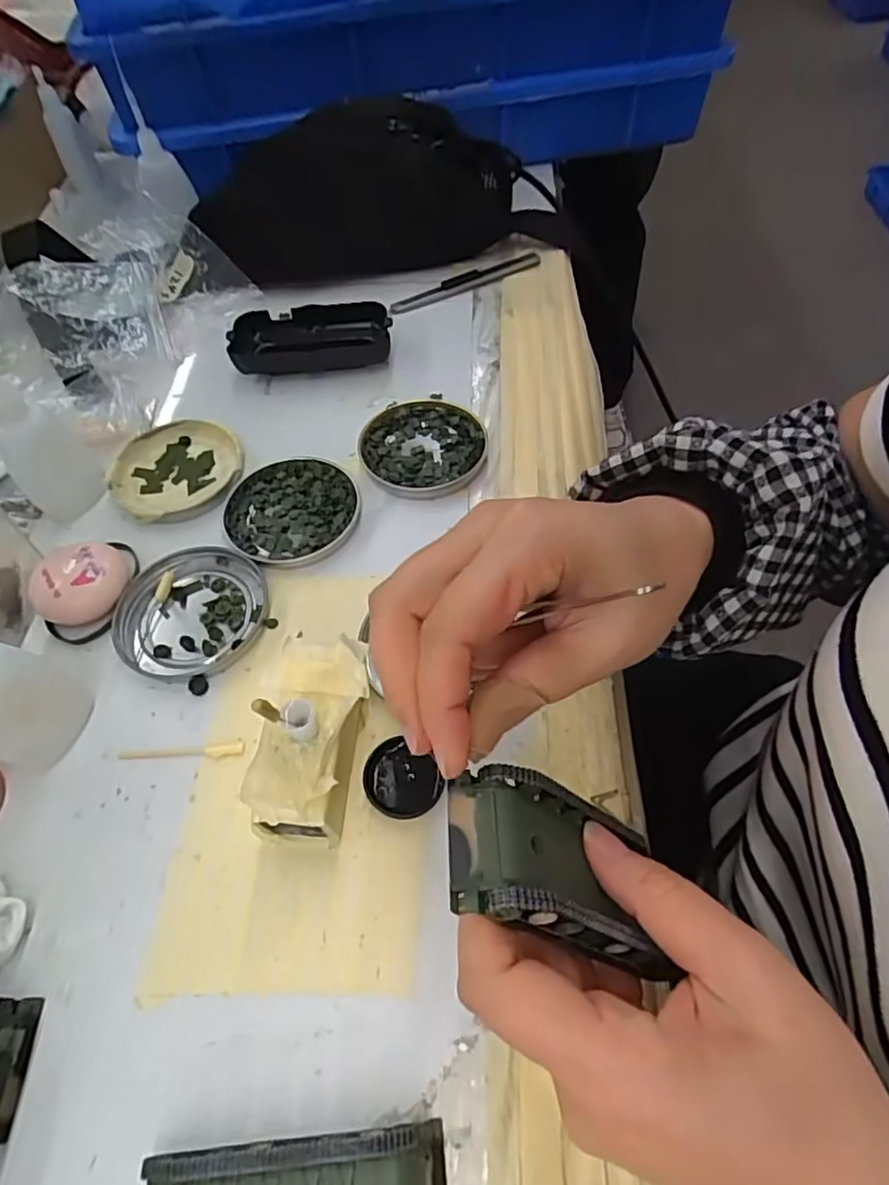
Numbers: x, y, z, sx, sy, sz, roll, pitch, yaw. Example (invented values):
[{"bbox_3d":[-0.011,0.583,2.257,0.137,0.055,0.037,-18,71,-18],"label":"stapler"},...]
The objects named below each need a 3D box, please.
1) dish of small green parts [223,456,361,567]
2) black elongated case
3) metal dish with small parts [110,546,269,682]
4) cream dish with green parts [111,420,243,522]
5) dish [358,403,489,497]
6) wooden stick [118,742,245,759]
[{"bbox_3d":[-0.090,-0.049,0.370,0.077,0.008,0.075,-1,57,2],"label":"dish of small green parts"},{"bbox_3d":[-0.095,-0.180,0.446,0.109,0.026,0.048,-10,57,-3],"label":"black elongated case"},{"bbox_3d":[-0.137,0.011,0.337,0.078,0.010,0.075,-1,57,2],"label":"metal dish with small parts"},{"bbox_3d":[-0.168,-0.076,0.393,0.080,0.011,0.078,-1,57,2],"label":"cream dish with green parts"},{"bbox_3d":[-0.014,-0.093,0.392,0.077,0.007,0.077,-1,57,2],"label":"dish"},{"bbox_3d":[-0.124,0.076,0.294,0.060,0.004,0.007,-3,57,1],"label":"wooden stick"}]

